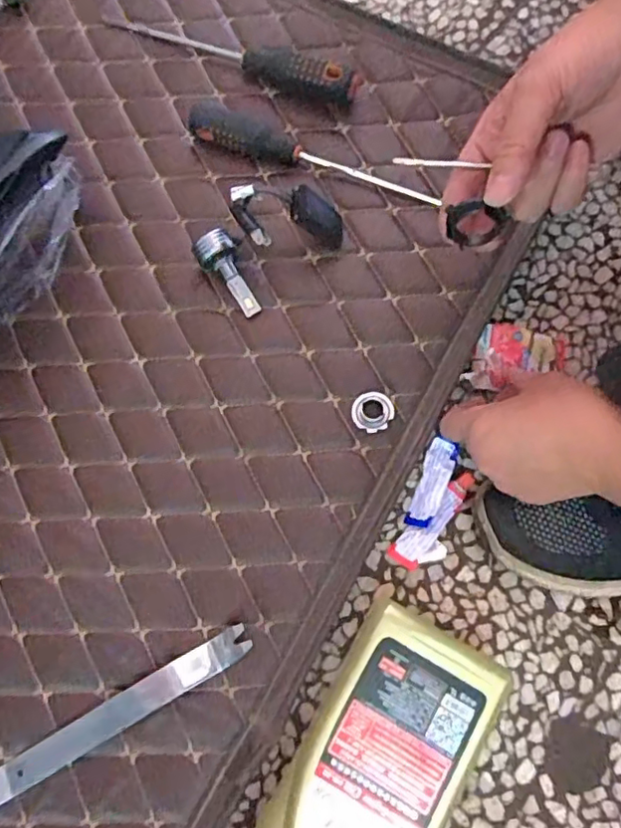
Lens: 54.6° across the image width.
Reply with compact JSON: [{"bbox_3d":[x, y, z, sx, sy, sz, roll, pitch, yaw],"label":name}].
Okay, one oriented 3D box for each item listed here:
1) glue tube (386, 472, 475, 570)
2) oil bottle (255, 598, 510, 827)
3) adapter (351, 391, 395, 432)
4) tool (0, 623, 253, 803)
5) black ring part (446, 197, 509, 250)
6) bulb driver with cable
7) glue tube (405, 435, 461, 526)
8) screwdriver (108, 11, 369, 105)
[{"bbox_3d":[0.095,0.080,0.457,0.023,0.014,0.082,43,81,9],"label":"glue tube"},{"bbox_3d":[0.029,0.251,0.390,0.094,0.064,0.243,29,79,7],"label":"oil bottle"},{"bbox_3d":[0.048,-0.002,0.470,0.031,0.012,0.031,0,77,0],"label":"adapter"},{"bbox_3d":[-0.145,0.216,0.418,0.229,0.016,0.022,-30,78,-6],"label":"tool"},{"bbox_3d":[0.097,-0.115,0.355,0.032,0.032,0.012,-13,51,32],"label":"black ring part"},{"bbox_3d":[-0.018,-0.155,0.480,0.077,0.065,0.045,-21,78,-4],"label":"bulb driver with cable"},{"bbox_3d":[0.094,0.053,0.465,0.021,0.011,0.070,23,79,6],"label":"glue tube"},{"bbox_3d":[-0.072,-0.331,0.539,0.249,0.032,0.035,27,79,6],"label":"screwdriver"}]

